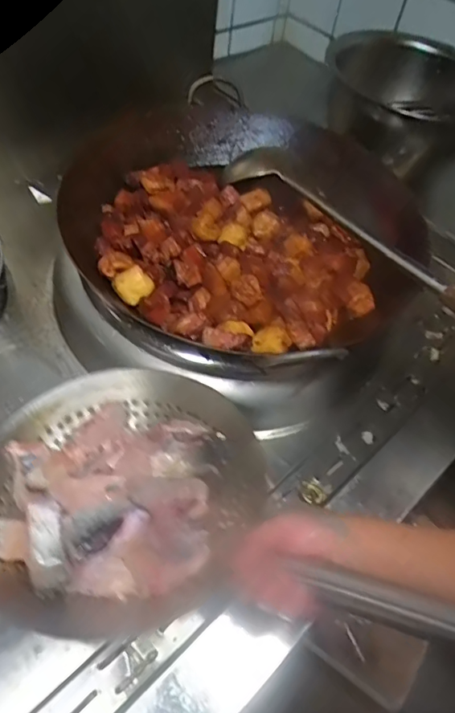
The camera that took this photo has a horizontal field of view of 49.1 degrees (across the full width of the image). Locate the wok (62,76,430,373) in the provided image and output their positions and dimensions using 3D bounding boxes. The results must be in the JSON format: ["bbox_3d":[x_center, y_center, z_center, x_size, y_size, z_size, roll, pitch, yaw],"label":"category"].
[{"bbox_3d":[0.008,-0.178,0.678,0.418,0.126,0.435,3,53,-4],"label":"wok"}]

